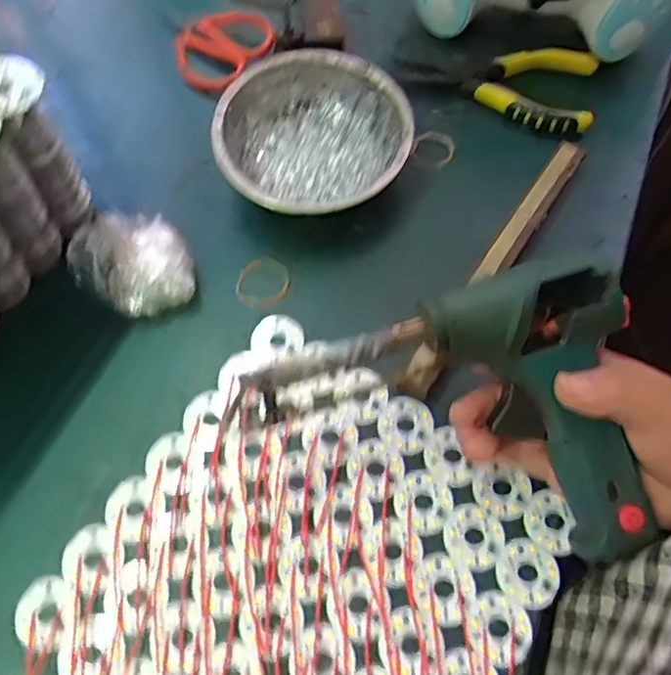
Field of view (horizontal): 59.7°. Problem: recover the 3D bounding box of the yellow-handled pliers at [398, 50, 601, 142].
[{"bbox_3d":[0.124,-0.194,0.444,0.140,0.025,0.063,9,62,5],"label":"yellow-handled pliers"}]

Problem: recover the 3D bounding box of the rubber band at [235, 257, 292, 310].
[{"bbox_3d":[-0.045,-0.035,0.372,0.031,0.005,0.036,32,67,7],"label":"rubber band"}]

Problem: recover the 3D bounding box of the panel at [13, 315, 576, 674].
[{"bbox_3d":[-0.010,0.132,0.290,0.234,0.009,0.226,32,67,16],"label":"panel"}]

